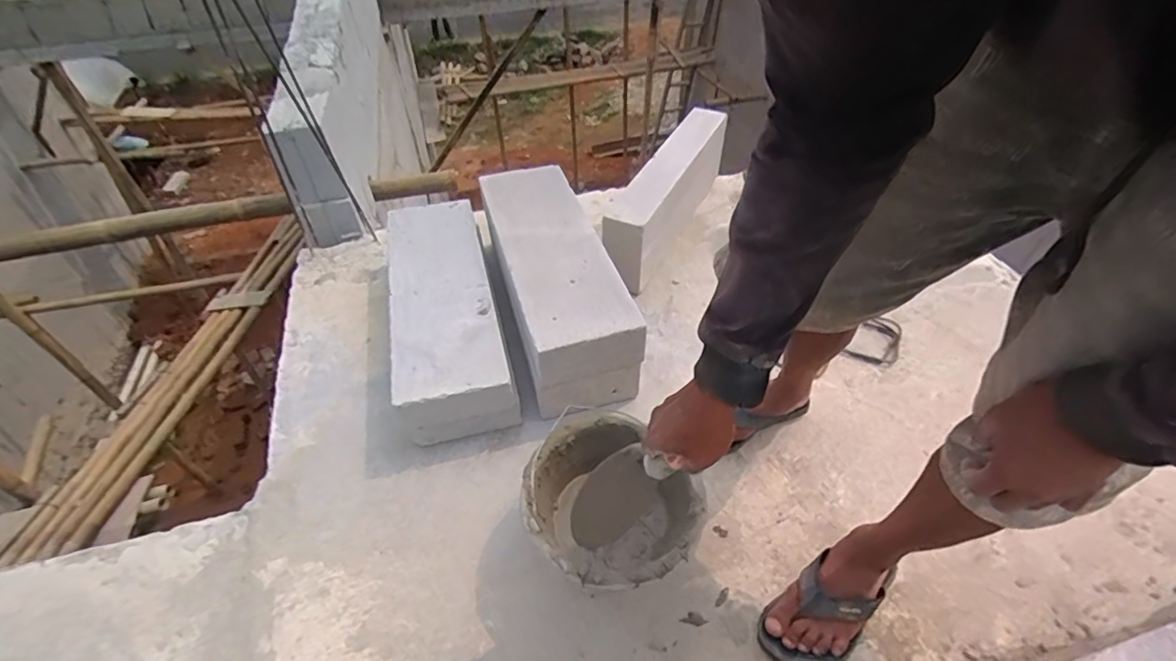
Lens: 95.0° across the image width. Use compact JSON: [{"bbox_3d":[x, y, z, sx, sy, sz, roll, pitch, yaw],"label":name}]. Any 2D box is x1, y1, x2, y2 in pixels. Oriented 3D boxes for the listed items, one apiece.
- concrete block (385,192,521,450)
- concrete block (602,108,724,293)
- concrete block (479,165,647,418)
[{"bbox_3d":[-0.296,-0.056,1.130,0.202,0.169,0.591,-13,46,-10],"label":"concrete block"},{"bbox_3d":[0.200,-0.351,1.383,0.121,0.221,0.593,20,50,19],"label":"concrete block"},{"bbox_3d":[-0.064,-0.092,1.139,0.199,0.211,0.514,-14,46,-11],"label":"concrete block"}]

